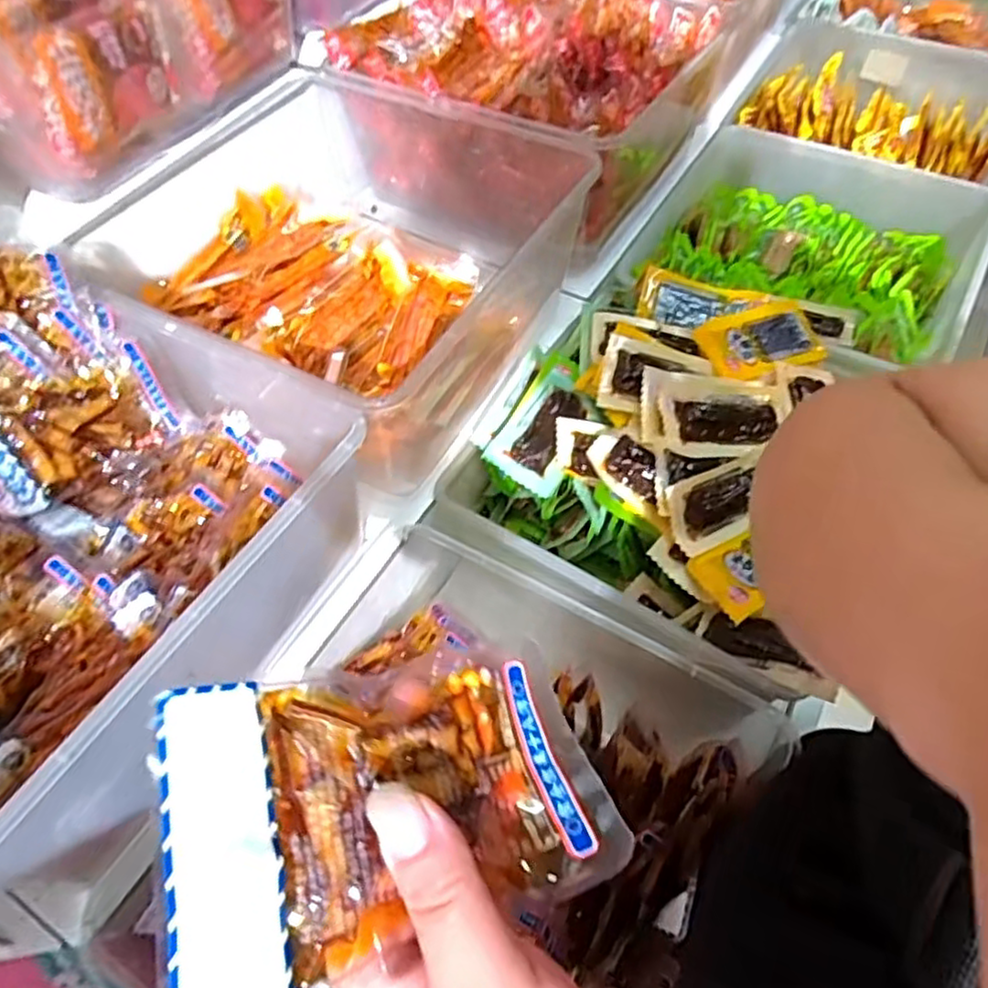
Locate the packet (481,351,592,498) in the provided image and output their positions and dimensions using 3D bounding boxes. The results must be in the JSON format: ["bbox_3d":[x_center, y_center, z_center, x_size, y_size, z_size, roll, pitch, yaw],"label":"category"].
[{"bbox_3d":[0.043,-0.062,0.550,0.060,0.017,0.129,21,59,13],"label":"packet"}]

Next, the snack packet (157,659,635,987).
[{"bbox_3d":[-0.022,0.085,0.194,0.124,0.021,0.075,4,66,-40],"label":"snack packet"}]

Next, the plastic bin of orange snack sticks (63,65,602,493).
[{"bbox_3d":[-0.108,-0.192,0.581,0.313,0.145,0.341,28,60,17],"label":"plastic bin of orange snack sticks"}]

